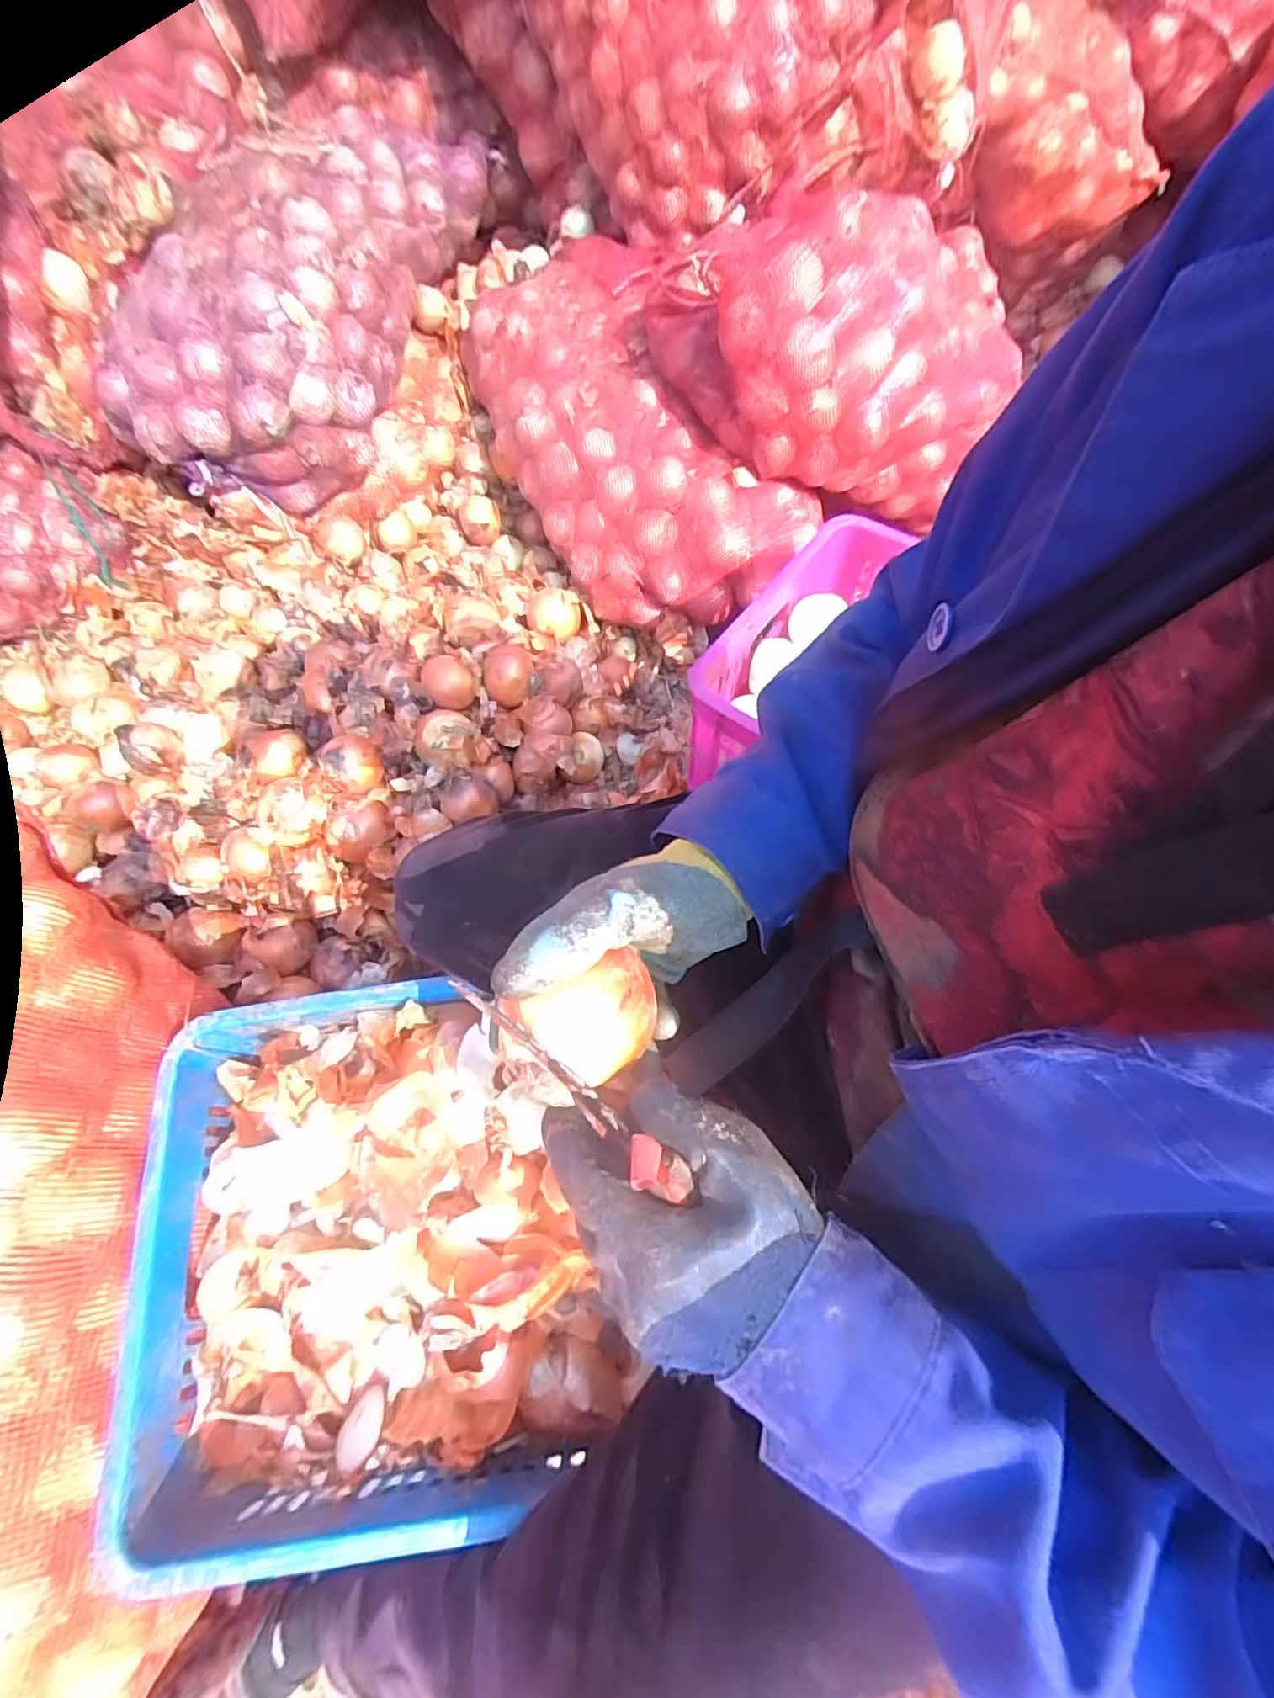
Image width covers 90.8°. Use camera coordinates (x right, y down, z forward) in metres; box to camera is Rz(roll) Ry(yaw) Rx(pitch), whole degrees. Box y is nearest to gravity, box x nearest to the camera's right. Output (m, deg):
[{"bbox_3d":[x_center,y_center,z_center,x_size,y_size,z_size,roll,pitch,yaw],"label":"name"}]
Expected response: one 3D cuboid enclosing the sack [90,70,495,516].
[{"bbox_3d":[-0.440,-0.759,0.880,0.312,0.291,0.630,33,70,13],"label":"sack"}]

